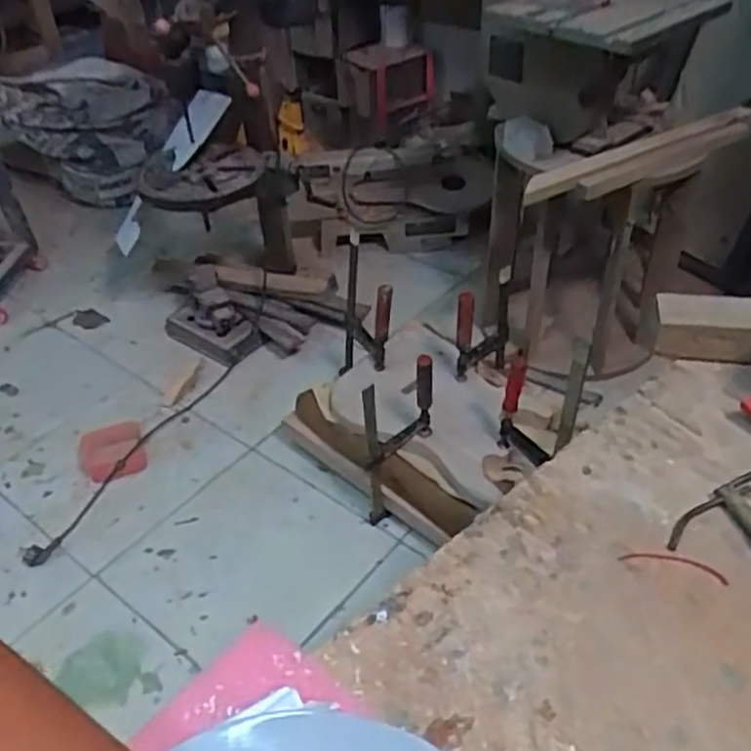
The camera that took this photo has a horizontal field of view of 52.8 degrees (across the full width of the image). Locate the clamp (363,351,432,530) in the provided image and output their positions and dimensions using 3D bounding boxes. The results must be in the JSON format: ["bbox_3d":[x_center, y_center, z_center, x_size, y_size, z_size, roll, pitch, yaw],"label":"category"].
[{"bbox_3d":[0.037,0.118,1.381,0.165,0.330,0.049,-35,49,-31],"label":"clamp"}]

